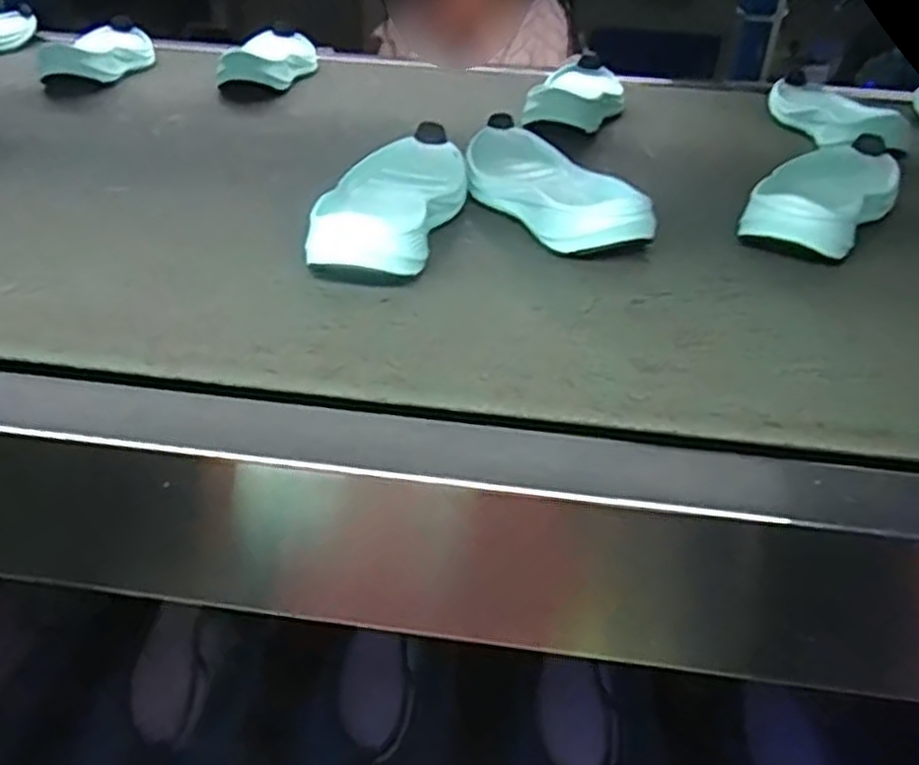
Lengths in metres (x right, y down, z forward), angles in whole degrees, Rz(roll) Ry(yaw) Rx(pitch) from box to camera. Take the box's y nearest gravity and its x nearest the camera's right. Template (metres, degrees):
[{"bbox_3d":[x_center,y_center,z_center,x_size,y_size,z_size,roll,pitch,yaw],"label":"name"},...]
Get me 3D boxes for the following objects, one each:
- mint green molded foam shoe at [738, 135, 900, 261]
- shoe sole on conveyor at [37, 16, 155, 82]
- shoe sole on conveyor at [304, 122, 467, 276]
[{"bbox_3d":[0.271,-0.140,0.576,0.072,0.031,0.207,24,39,30],"label":"mint green molded foam shoe"},{"bbox_3d":[-0.389,-0.362,0.859,0.083,0.042,0.185,-2,33,-7],"label":"shoe sole on conveyor"},{"bbox_3d":[-0.044,-0.128,0.533,0.082,0.038,0.194,5,33,5],"label":"shoe sole on conveyor"}]

